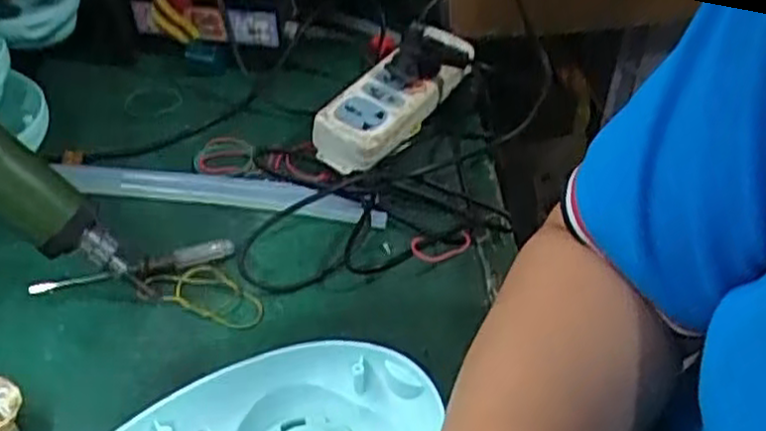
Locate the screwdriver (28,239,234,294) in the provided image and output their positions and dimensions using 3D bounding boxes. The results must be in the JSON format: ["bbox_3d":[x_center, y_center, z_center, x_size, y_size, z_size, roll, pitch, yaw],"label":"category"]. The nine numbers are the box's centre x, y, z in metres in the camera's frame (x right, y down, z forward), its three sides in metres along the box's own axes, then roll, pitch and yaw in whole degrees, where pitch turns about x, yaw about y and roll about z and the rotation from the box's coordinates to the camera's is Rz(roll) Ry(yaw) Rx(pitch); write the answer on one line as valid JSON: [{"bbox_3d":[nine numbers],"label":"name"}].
[{"bbox_3d":[-0.164,0.035,0.503,0.129,0.010,0.016,-12,44,-15],"label":"screwdriver"}]

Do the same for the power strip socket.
[{"bbox_3d":[0.012,-0.086,0.595,0.049,0.053,0.158,28,49,28],"label":"power strip socket"}]

